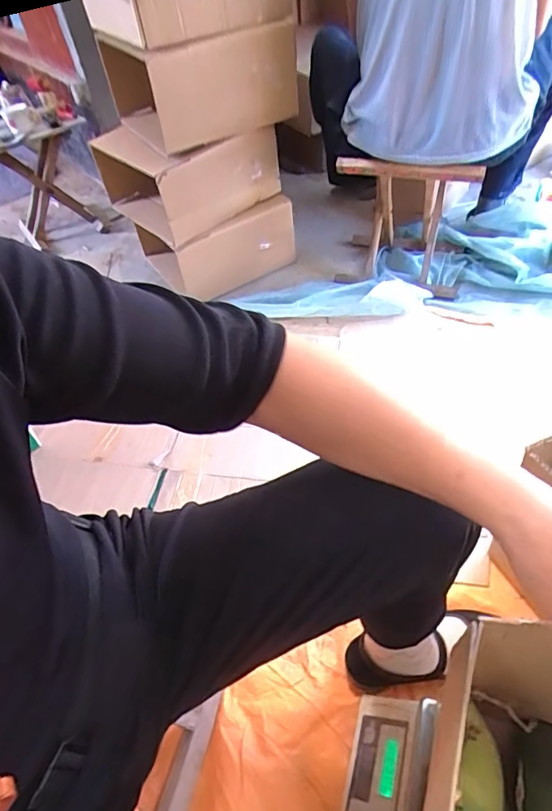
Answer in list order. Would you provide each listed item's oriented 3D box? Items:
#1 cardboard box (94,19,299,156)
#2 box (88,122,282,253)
[{"bbox_3d":[-0.173,-0.766,1.147,0.341,0.184,0.298,-28,50,-18],"label":"cardboard box"},{"bbox_3d":[-0.224,-0.624,1.292,0.343,0.198,0.360,-36,53,-24],"label":"box"}]

